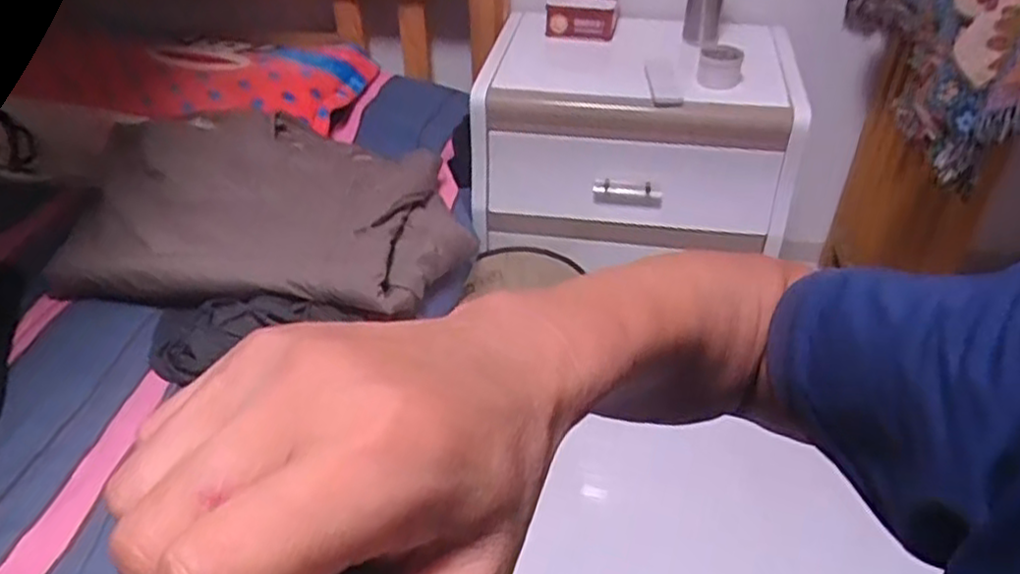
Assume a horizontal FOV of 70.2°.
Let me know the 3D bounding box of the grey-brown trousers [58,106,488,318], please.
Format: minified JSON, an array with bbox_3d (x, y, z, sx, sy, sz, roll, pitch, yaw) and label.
[{"bbox_3d":[-0.356,-0.119,1.062,0.563,0.122,0.360,10,40,13],"label":"grey-brown trousers"}]

